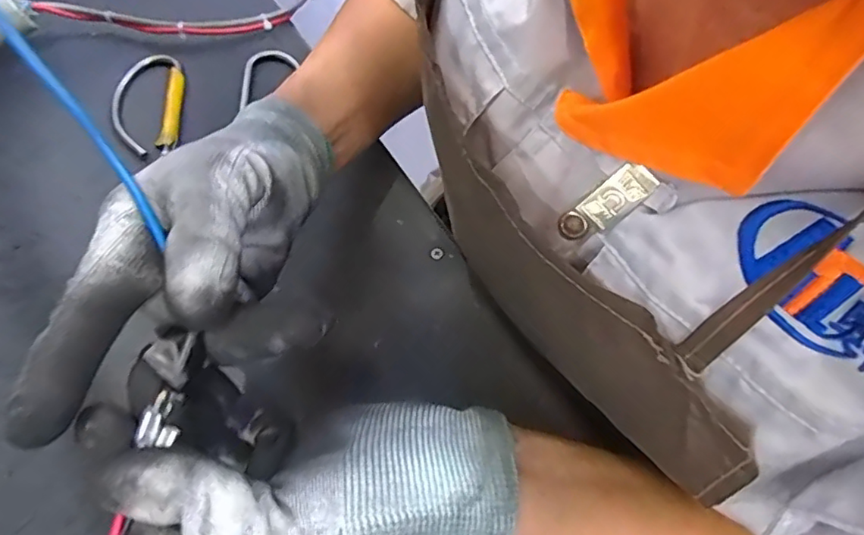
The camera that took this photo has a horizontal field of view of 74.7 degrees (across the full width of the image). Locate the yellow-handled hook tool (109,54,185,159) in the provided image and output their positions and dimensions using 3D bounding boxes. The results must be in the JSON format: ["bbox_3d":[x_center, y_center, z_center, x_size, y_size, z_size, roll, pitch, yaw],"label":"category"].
[{"bbox_3d":[-0.205,-0.116,0.399,0.053,0.008,0.088,-6,67,-2],"label":"yellow-handled hook tool"}]

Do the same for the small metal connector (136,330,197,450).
[{"bbox_3d":[-0.096,0.042,0.204,0.015,0.010,0.038,15,90,9],"label":"small metal connector"}]

